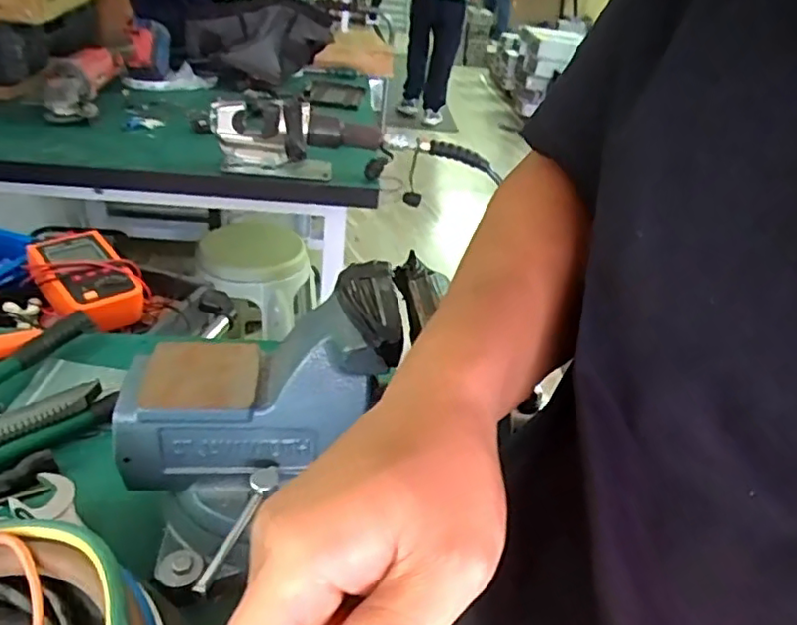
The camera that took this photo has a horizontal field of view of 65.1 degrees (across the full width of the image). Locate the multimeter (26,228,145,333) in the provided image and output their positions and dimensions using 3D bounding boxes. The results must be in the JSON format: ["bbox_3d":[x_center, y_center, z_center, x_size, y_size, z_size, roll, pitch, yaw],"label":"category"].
[{"bbox_3d":[-0.453,-0.047,0.918,0.125,0.087,0.164,-24,43,-39],"label":"multimeter"}]

